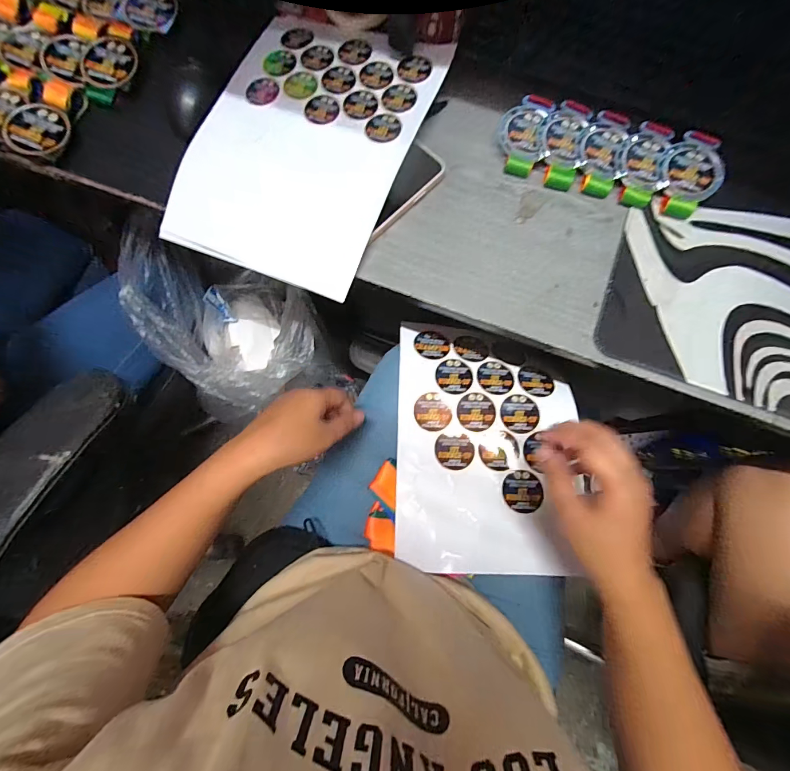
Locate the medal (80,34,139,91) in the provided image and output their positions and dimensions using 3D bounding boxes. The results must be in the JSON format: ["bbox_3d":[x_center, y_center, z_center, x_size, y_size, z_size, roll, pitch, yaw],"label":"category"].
[{"bbox_3d":[-0.321,-0.363,0.411,0.060,0.009,0.069,-26,78,-5],"label":"medal"}]

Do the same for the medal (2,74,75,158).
[{"bbox_3d":[-0.383,-0.293,0.395,0.060,0.007,0.098,6,77,3],"label":"medal"}]

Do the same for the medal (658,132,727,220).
[{"bbox_3d":[0.302,-0.217,0.380,0.060,0.024,0.083,42,81,10],"label":"medal"}]

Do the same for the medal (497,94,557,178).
[{"bbox_3d":[0.139,-0.270,0.397,0.053,0.021,0.084,10,78,4],"label":"medal"}]

